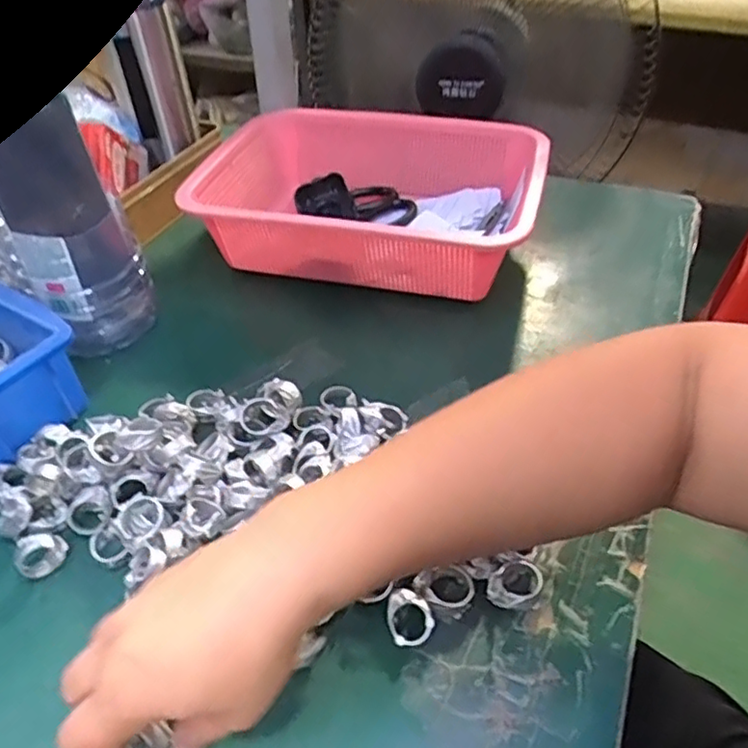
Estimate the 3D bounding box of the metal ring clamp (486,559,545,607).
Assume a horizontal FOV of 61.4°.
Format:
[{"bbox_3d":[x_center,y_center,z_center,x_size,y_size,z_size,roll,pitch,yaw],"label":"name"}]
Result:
[{"bbox_3d":[0.077,0.115,0.343,0.026,0.015,0.027,21,47,23],"label":"metal ring clamp"}]

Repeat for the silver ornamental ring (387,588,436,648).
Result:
[{"bbox_3d":[0.019,0.129,0.331,0.023,0.018,0.026,-4,42,-2],"label":"silver ornamental ring"}]

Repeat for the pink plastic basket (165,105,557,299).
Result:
[{"bbox_3d":[0.003,-0.164,0.584,0.292,0.089,0.216,12,47,15],"label":"pink plastic basket"}]

